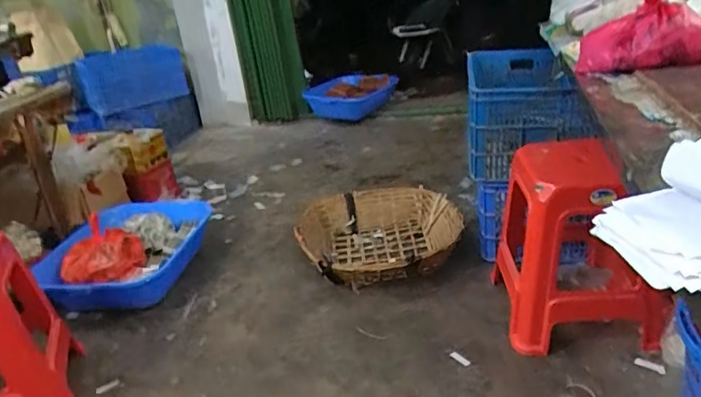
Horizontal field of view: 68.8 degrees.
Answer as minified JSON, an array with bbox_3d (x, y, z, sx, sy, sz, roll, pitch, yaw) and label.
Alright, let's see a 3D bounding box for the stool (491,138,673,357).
[{"bbox_3d":[0.601,0.108,1.416,0.351,0.492,0.406,-5,25,7],"label":"stool"}]

